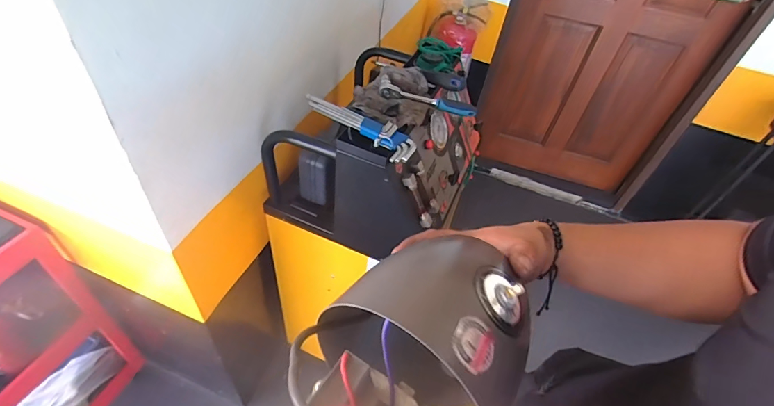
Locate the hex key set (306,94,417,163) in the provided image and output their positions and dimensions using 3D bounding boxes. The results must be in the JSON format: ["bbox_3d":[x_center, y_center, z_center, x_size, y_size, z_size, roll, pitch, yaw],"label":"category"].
[{"bbox_3d":[-0.042,-0.133,0.671,0.213,0.027,0.054,35,51,23],"label":"hex key set"}]

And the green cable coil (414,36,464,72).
[{"bbox_3d":[0.116,-0.329,0.887,0.098,0.034,0.120,8,46,-1],"label":"green cable coil"}]

